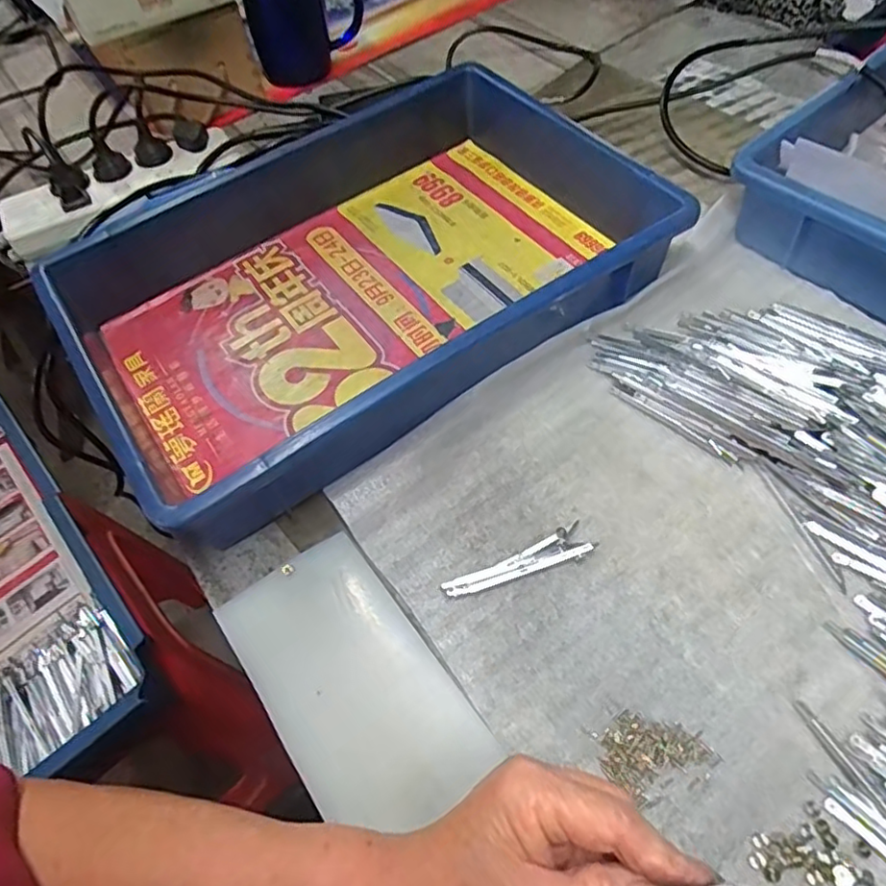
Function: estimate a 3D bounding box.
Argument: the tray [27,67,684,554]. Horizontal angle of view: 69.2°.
[{"bbox_3d":[-0.064,-0.139,0.517,0.436,0.077,0.290,-33,59,-14],"label":"tray"}]

